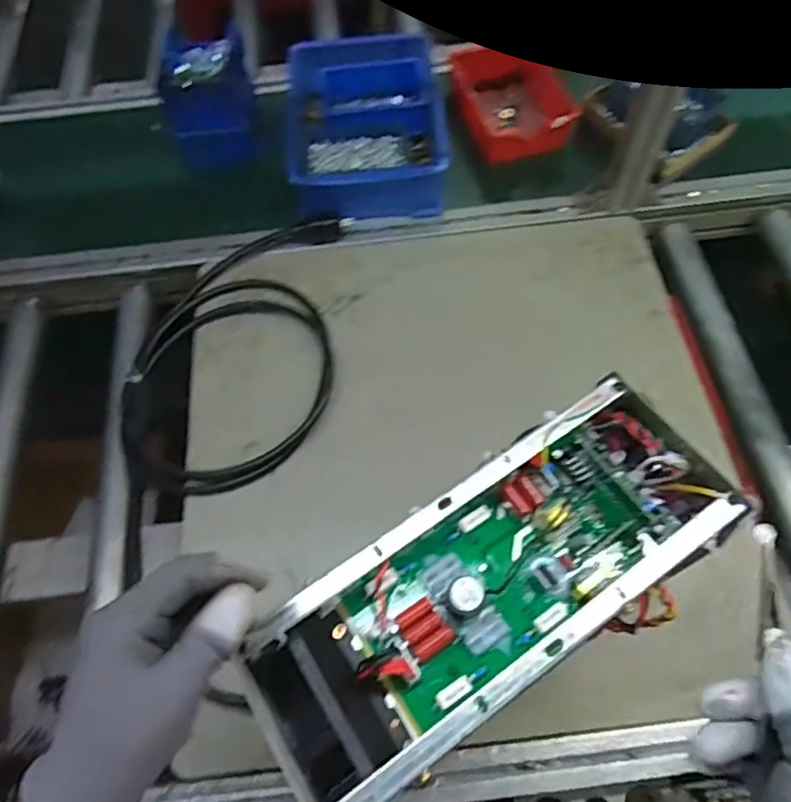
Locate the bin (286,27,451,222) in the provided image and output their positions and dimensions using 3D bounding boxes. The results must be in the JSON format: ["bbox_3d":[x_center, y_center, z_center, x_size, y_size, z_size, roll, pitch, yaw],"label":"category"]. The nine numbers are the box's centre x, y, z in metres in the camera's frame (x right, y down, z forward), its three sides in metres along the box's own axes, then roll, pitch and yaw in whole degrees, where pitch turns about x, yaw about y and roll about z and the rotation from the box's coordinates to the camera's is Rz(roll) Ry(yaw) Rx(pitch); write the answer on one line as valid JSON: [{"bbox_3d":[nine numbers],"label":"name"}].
[{"bbox_3d":[-0.041,-0.388,0.859,0.210,0.109,0.267,-4,63,-1],"label":"bin"}]

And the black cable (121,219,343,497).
[{"bbox_3d":[-0.199,-0.061,0.753,0.253,0.051,0.380,0,63,1],"label":"black cable"}]

